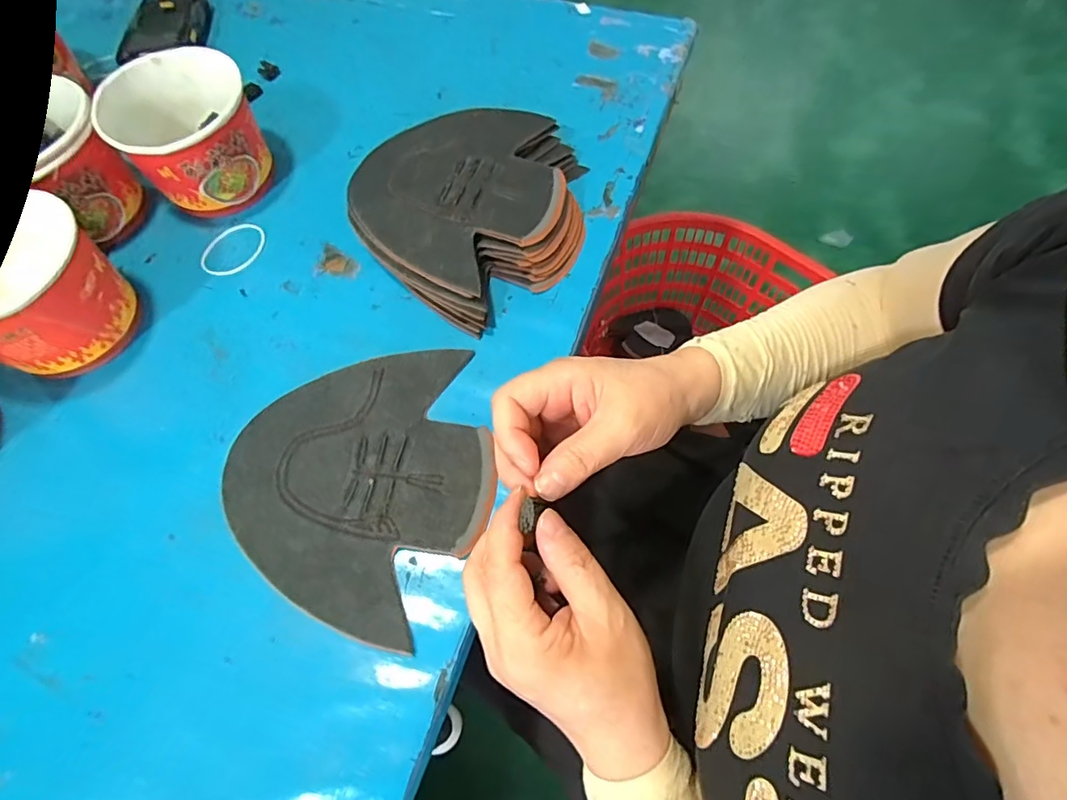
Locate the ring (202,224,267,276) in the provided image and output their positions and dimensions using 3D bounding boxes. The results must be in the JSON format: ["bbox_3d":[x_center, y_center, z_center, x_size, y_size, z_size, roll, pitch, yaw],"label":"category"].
[{"bbox_3d":[-0.261,-0.132,0.451,0.057,0.004,0.057,-1,63,2],"label":"ring"}]

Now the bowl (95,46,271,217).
[{"bbox_3d":[-0.293,-0.227,0.451,0.110,0.084,0.119,-30,66,-12],"label":"bowl"}]

